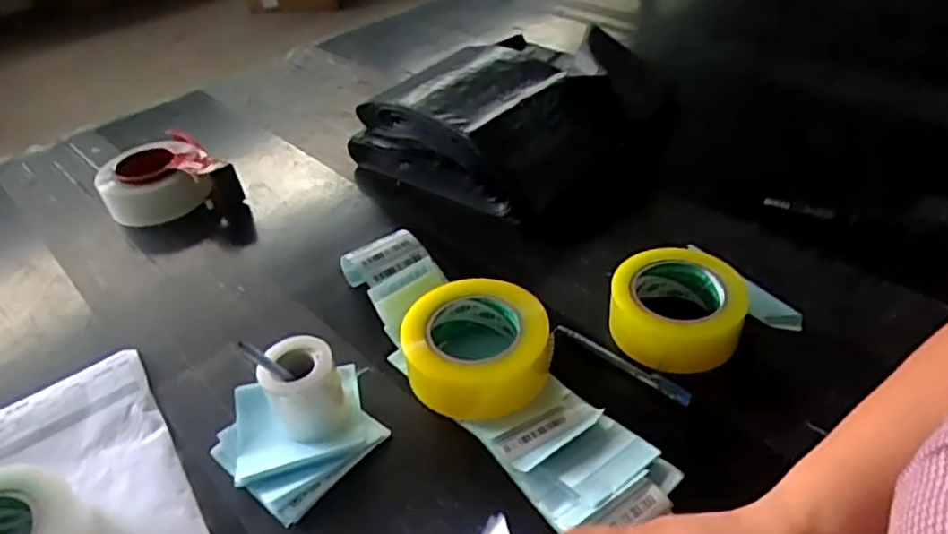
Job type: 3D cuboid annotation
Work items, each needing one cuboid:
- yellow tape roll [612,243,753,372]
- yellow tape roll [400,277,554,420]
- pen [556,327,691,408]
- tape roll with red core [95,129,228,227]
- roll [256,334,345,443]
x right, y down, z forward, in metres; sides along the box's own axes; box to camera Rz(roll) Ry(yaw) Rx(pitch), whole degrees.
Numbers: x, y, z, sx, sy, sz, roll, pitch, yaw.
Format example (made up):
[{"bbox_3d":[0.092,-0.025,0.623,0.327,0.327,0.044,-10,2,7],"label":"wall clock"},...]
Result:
[{"bbox_3d":[0.182,0.030,0.592,0.110,0.052,0.116,3,40,13],"label":"yellow tape roll"},{"bbox_3d":[0.003,0.069,0.568,0.123,0.056,0.118,-4,39,4],"label":"yellow tape roll"},{"bbox_3d":[0.127,0.082,0.568,0.131,0.006,0.015,27,50,35],"label":"pen"},{"bbox_3d":[-0.400,-0.119,0.847,0.142,0.060,0.132,-19,41,-13],"label":"tape roll with red core"},{"bbox_3d":[-0.138,0.096,0.531,0.057,0.077,0.052,-4,39,4],"label":"roll"}]

